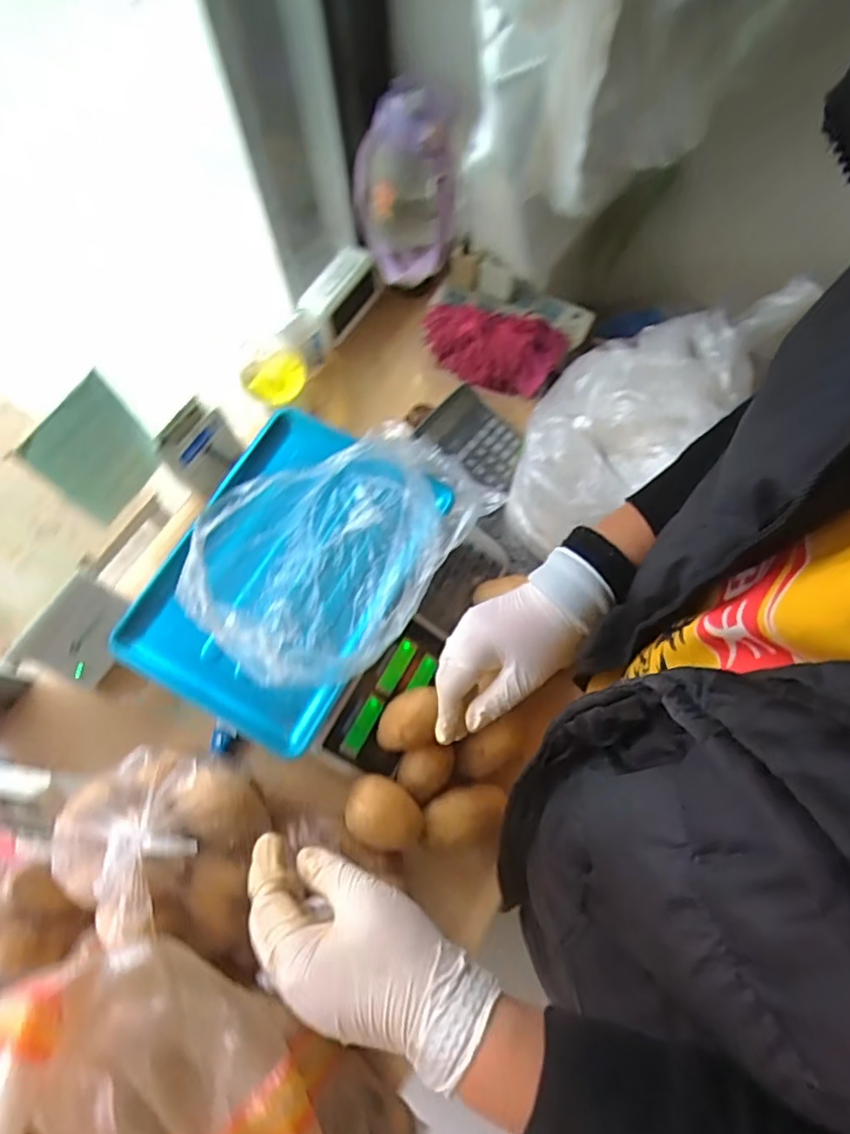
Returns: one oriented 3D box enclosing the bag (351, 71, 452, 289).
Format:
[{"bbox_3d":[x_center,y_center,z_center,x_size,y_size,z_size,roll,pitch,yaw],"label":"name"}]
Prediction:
[{"bbox_3d":[-0.025,-0.473,0.786,0.124,0.218,0.078,-7,70,-2],"label":"bag"}]

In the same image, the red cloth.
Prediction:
[{"bbox_3d":[0.092,-0.309,0.853,0.200,0.054,0.108,17,72,7],"label":"red cloth"}]

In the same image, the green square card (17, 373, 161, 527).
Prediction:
[{"bbox_3d":[-0.360,-0.126,0.668,0.111,0.152,0.010,-43,67,-14],"label":"green square card"}]

